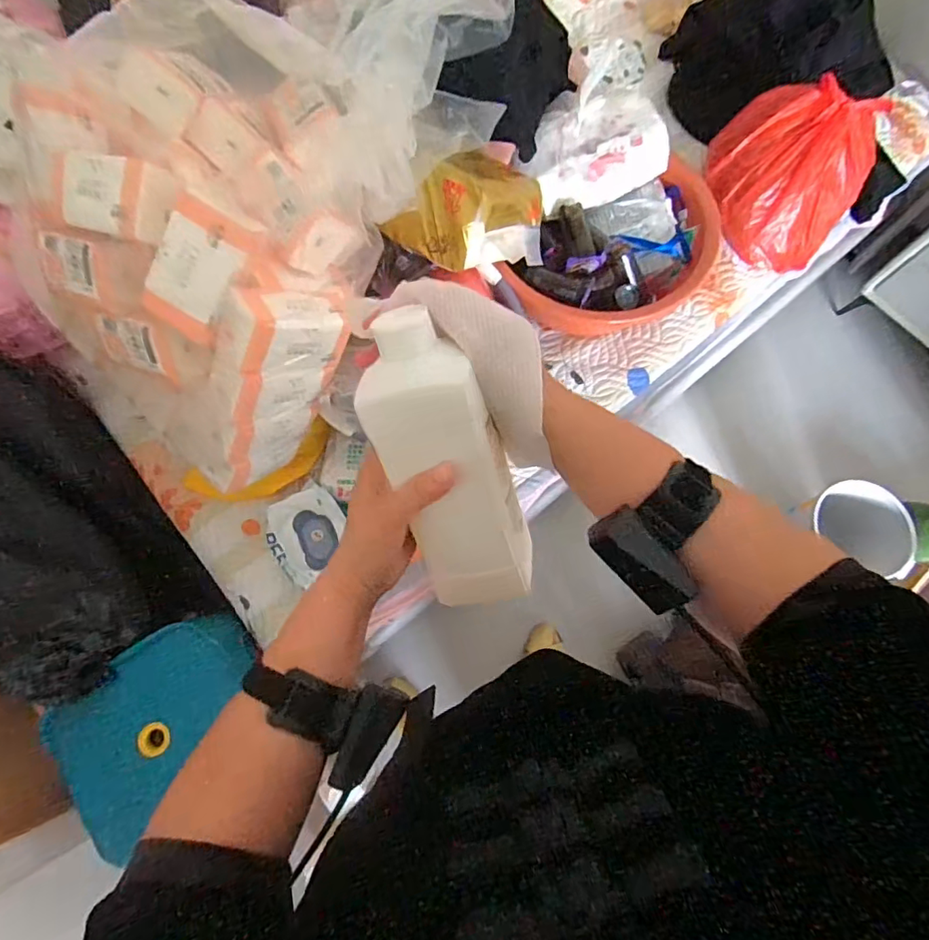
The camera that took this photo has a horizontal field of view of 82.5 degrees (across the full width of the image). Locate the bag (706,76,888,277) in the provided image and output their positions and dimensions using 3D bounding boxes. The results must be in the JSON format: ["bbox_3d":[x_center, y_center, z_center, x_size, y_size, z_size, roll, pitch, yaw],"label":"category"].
[{"bbox_3d":[0.648,-0.588,1.066,0.309,0.230,0.249,24,74,6],"label":"bag"}]

